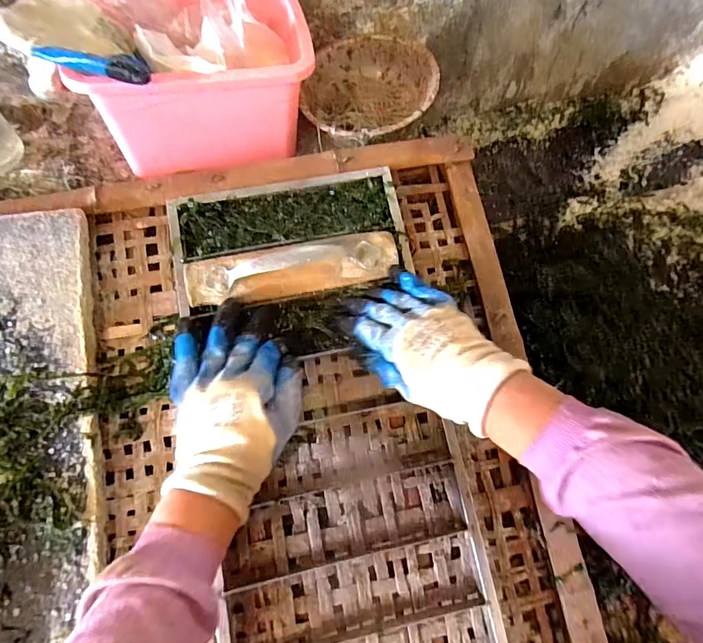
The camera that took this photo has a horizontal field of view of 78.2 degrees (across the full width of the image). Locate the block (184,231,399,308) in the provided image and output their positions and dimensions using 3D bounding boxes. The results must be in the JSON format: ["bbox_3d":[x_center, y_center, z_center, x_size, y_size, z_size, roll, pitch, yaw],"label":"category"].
[{"bbox_3d":[-0.056,-0.053,0.429,0.212,0.037,0.052,-11,89,-8],"label":"block"}]

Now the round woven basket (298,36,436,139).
[{"bbox_3d":[0.024,-0.332,0.637,0.189,0.062,0.199,-13,63,-7],"label":"round woven basket"}]

